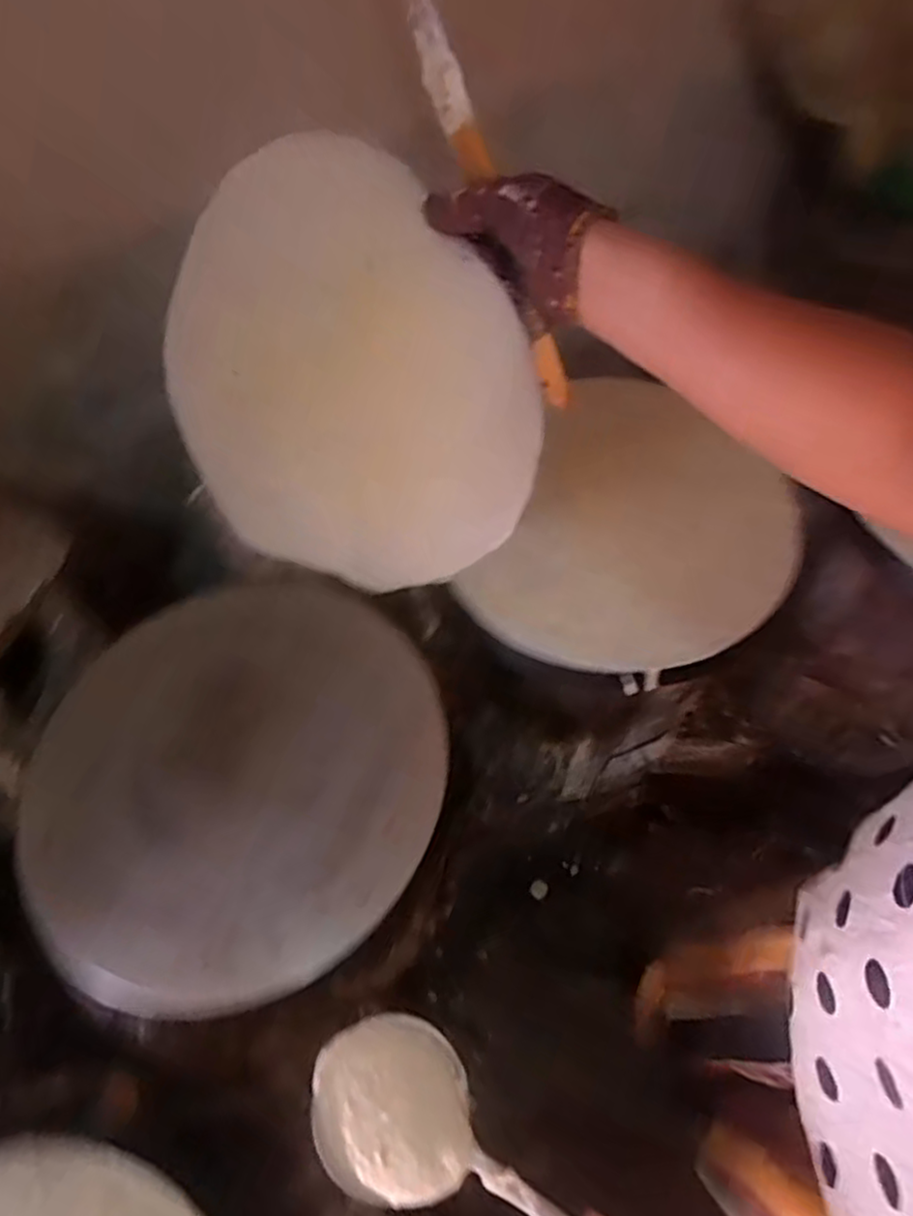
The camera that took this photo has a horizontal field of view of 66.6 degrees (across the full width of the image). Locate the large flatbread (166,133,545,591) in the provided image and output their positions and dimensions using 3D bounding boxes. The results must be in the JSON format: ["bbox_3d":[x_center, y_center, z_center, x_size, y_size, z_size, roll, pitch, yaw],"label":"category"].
[{"bbox_3d":[-0.099,-0.176,0.594,0.339,0.334,0.029,45,37,-9],"label":"large flatbread"}]

